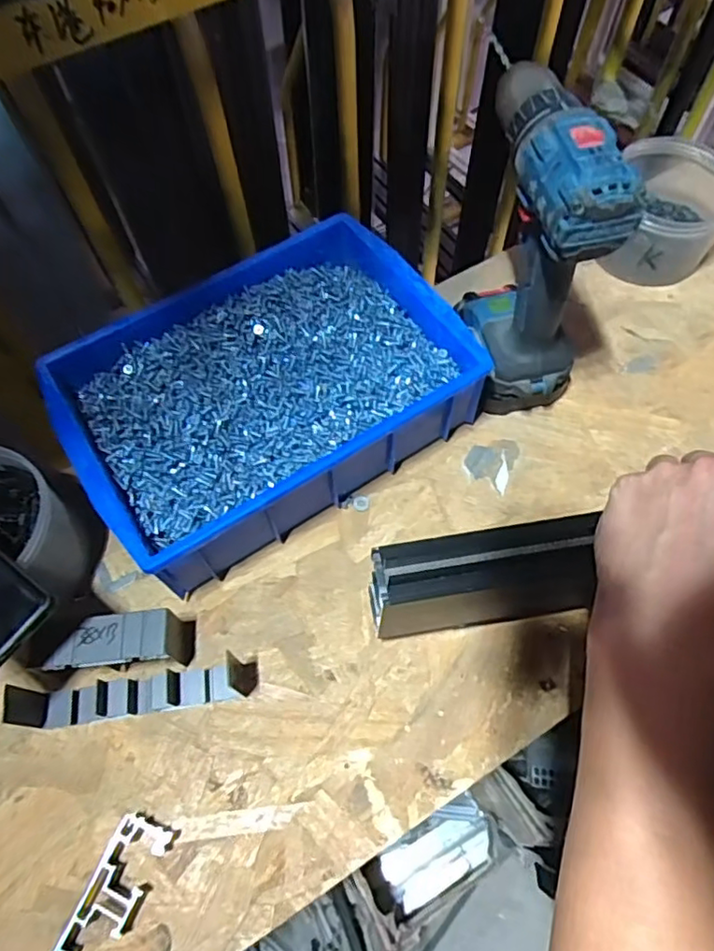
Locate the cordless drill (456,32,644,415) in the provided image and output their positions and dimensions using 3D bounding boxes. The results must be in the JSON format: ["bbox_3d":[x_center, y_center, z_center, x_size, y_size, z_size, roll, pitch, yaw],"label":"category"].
[{"bbox_3d":[0.131,-0.164,0.455,0.071,0.223,0.146,-9,64,-5],"label":"cordless drill"}]

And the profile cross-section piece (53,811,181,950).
[{"bbox_3d":[-0.148,0.256,0.368,0.036,0.020,0.090,22,65,11],"label":"profile cross-section piece"}]

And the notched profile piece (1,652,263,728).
[{"bbox_3d":[-0.148,0.146,0.410,0.150,0.042,0.026,-9,64,-4],"label":"notched profile piece"}]

